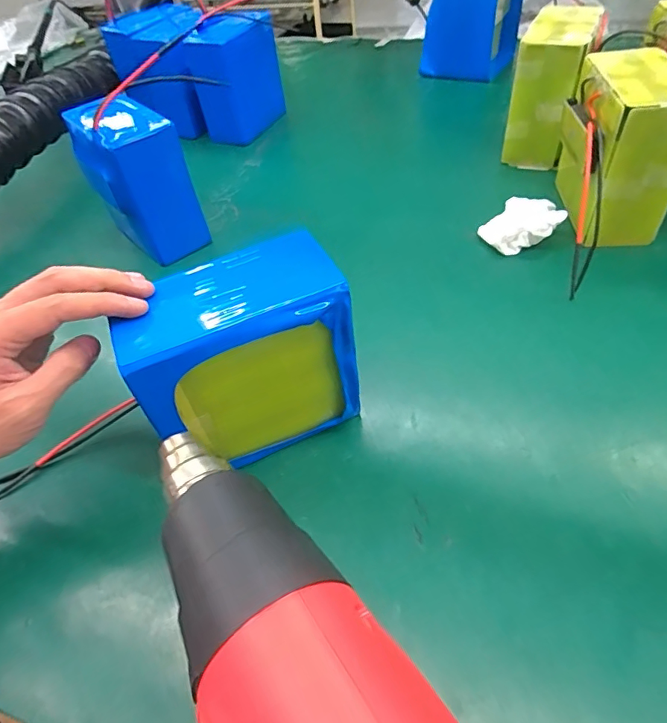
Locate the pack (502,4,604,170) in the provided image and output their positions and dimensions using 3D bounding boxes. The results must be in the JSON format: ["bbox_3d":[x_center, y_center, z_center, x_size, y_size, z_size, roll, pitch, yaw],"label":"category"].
[{"bbox_3d":[0.278,-0.352,0.619,0.078,0.150,0.130,15,55,19],"label":"pack"}]

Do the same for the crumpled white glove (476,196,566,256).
[{"bbox_3d":[0.206,-0.149,0.532,0.077,0.042,0.070,-38,55,-23],"label":"crumpled white glove"}]

